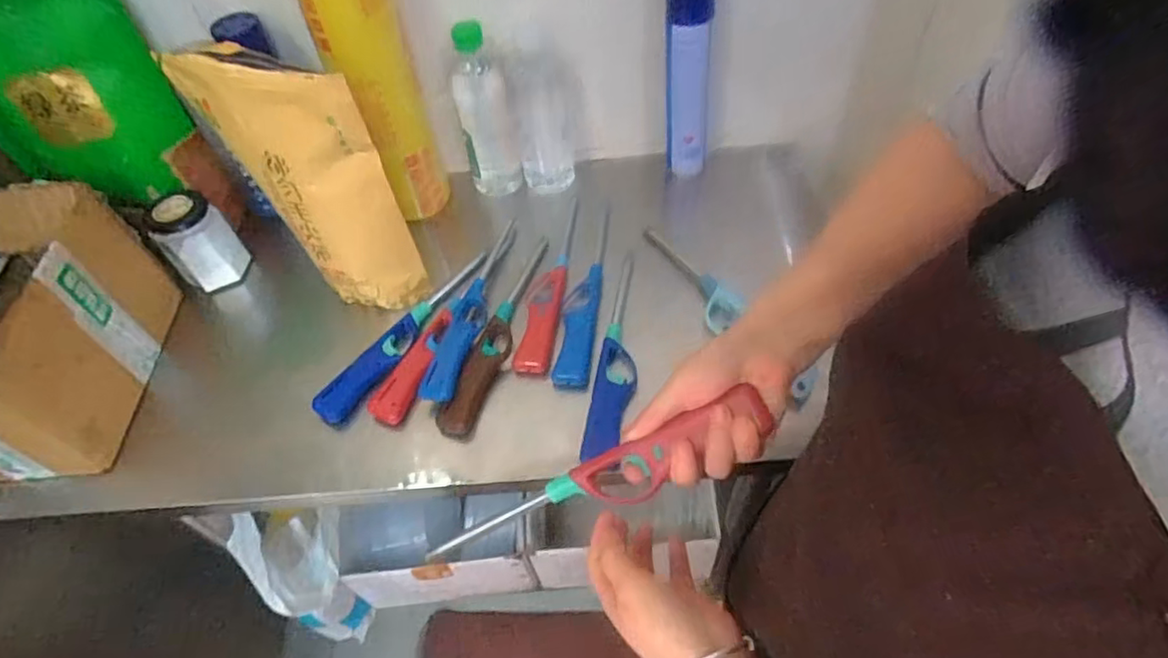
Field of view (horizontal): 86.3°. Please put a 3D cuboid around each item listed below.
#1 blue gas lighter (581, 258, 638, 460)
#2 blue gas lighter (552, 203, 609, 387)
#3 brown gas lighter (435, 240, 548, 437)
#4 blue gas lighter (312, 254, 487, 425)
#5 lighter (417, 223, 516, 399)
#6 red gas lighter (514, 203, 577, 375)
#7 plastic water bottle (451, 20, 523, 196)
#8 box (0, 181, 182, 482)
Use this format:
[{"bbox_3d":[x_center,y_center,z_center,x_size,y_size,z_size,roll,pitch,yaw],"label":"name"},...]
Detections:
[{"bbox_3d":[0.038,0.023,0.629,0.037,0.031,0.236,7,53,11],"label":"blue gas lighter"},{"bbox_3d":[-0.001,-0.037,0.674,0.037,0.015,0.242,3,53,8],"label":"blue gas lighter"},{"bbox_3d":[-0.086,0.002,0.645,0.031,0.021,0.245,13,55,15],"label":"brown gas lighter"},{"bbox_3d":[-0.183,-0.002,0.654,0.039,0.022,0.246,27,59,24],"label":"blue gas lighter"},{"bbox_3d":[-0.121,-0.029,0.662,0.047,0.023,0.246,8,53,12],"label":"lighter"},{"bbox_3d":[-0.040,-0.049,0.685,0.037,0.023,0.232,3,53,8],"label":"red gas lighter"},{"bbox_3d":[-0.117,-0.255,0.739,0.059,0.207,0.057,-8,52,0],"label":"plastic water bottle"},{"bbox_3d":[-0.530,0.001,0.594,0.151,0.152,0.234,-5,52,2],"label":"box"}]

